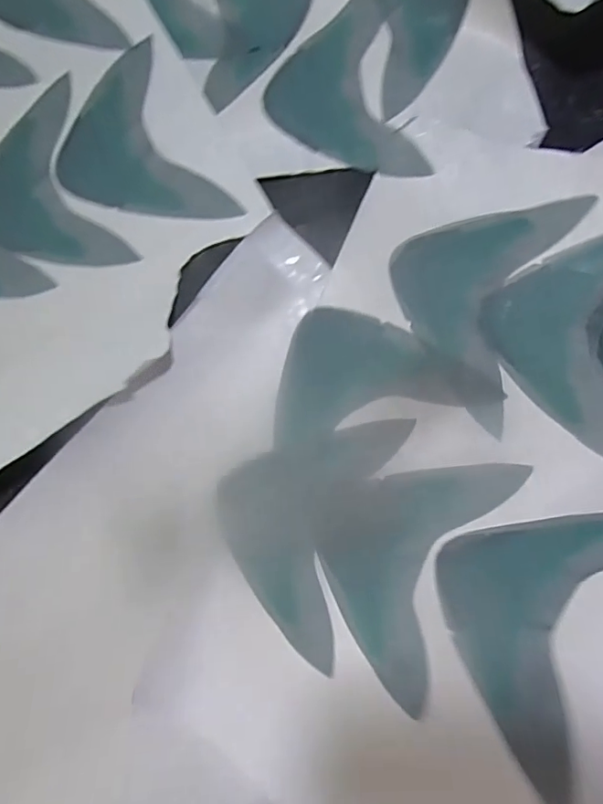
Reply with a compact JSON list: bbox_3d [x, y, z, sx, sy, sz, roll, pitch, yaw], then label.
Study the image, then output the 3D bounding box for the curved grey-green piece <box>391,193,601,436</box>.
[{"bbox_3d":[0.124,-0.084,0.391,0.114,0.015,0.175,23,84,7],"label":"curved grey-green piece"}]

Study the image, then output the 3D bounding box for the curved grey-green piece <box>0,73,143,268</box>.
[{"bbox_3d":[-0.217,-0.168,0.425,0.114,0.004,0.169,-25,80,0],"label":"curved grey-green piece"}]

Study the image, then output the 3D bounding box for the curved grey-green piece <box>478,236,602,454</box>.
[{"bbox_3d":[0.193,-0.057,0.372,0.115,0.011,0.172,13,92,24],"label":"curved grey-green piece"}]

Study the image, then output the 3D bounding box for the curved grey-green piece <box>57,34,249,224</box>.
[{"bbox_3d":[-0.137,-0.207,0.424,0.118,0.005,0.165,-21,80,1],"label":"curved grey-green piece"}]

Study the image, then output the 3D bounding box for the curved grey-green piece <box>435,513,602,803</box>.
[{"bbox_3d":[0.136,0.120,0.316,0.112,0.010,0.176,15,49,45],"label":"curved grey-green piece"}]

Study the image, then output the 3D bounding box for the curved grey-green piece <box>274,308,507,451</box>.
[{"bbox_3d":[0.054,-0.029,0.393,0.161,0.008,0.093,-13,81,2],"label":"curved grey-green piece"}]

